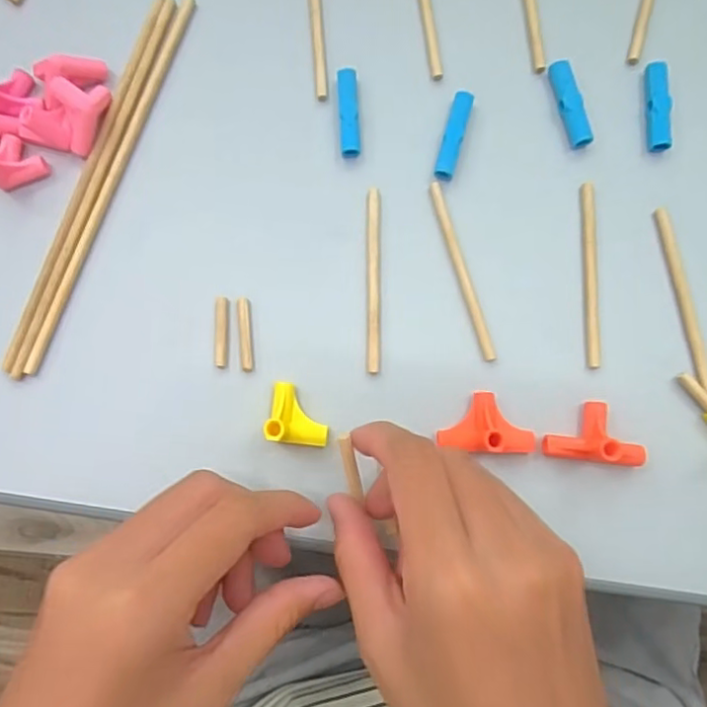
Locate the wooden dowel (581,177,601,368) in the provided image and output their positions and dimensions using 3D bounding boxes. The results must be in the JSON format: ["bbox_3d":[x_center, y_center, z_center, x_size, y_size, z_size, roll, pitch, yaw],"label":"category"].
[{"bbox_3d":[0.109,-0.037,0.288,0.006,0.004,0.086,1,80,0],"label":"wooden dowel"}]

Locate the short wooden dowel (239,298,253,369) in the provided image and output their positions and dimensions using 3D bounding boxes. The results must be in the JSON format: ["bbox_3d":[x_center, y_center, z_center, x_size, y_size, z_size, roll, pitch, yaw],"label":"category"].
[{"bbox_3d":[-0.049,-0.009,0.285,0.005,0.004,0.034,-4,80,-1],"label":"short wooden dowel"}]

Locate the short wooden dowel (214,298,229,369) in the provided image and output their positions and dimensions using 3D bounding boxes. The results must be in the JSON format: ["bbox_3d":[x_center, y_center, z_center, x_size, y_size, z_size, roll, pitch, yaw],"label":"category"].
[{"bbox_3d":[-0.060,-0.010,0.285,0.006,0.004,0.032,0,80,0],"label":"short wooden dowel"}]

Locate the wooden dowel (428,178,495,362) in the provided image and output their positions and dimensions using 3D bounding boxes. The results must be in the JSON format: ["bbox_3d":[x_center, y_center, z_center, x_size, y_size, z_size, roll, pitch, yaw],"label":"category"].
[{"bbox_3d":[0.050,-0.038,0.289,0.006,0.006,0.086,-16,80,-3],"label":"wooden dowel"}]

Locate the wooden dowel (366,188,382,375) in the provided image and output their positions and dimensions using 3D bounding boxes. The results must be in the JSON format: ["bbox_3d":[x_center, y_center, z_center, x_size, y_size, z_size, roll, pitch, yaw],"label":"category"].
[{"bbox_3d":[0.010,-0.034,0.289,0.007,0.004,0.086,0,80,0],"label":"wooden dowel"}]

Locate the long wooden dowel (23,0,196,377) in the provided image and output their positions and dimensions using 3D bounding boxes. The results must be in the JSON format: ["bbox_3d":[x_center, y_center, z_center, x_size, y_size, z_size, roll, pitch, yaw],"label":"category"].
[{"bbox_3d":[-0.114,-0.083,0.299,0.006,0.004,0.196,19,80,3],"label":"long wooden dowel"}]

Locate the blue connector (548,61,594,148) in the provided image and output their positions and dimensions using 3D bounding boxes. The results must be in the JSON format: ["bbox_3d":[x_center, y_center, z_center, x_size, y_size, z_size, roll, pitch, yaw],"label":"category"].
[{"bbox_3d":[0.104,-0.119,0.301,0.010,0.008,0.043,-13,80,-3],"label":"blue connector"}]

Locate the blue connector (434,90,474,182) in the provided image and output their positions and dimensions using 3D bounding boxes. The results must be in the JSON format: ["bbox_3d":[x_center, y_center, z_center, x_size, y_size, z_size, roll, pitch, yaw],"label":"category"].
[{"bbox_3d":[0.047,-0.103,0.299,0.010,0.009,0.044,15,80,2],"label":"blue connector"}]

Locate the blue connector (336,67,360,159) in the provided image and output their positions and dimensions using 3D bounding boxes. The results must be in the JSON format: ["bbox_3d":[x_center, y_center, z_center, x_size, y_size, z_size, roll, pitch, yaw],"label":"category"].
[{"bbox_3d":[-0.002,-0.114,0.301,0.010,0.008,0.044,-3,80,-1],"label":"blue connector"}]

